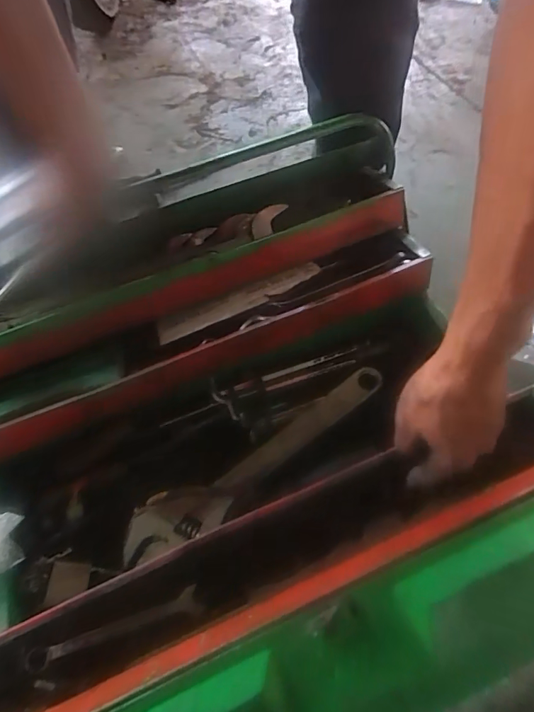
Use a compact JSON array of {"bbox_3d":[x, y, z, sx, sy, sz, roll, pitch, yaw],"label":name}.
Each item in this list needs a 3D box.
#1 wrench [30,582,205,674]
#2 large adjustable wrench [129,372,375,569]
[{"bbox_3d":[-0.130,0.232,0.381,0.145,0.005,0.022,-17,60,-6],"label":"wrench"},{"bbox_3d":[-0.006,0.121,0.523,0.353,0.018,0.061,-31,62,-14],"label":"large adjustable wrench"}]

